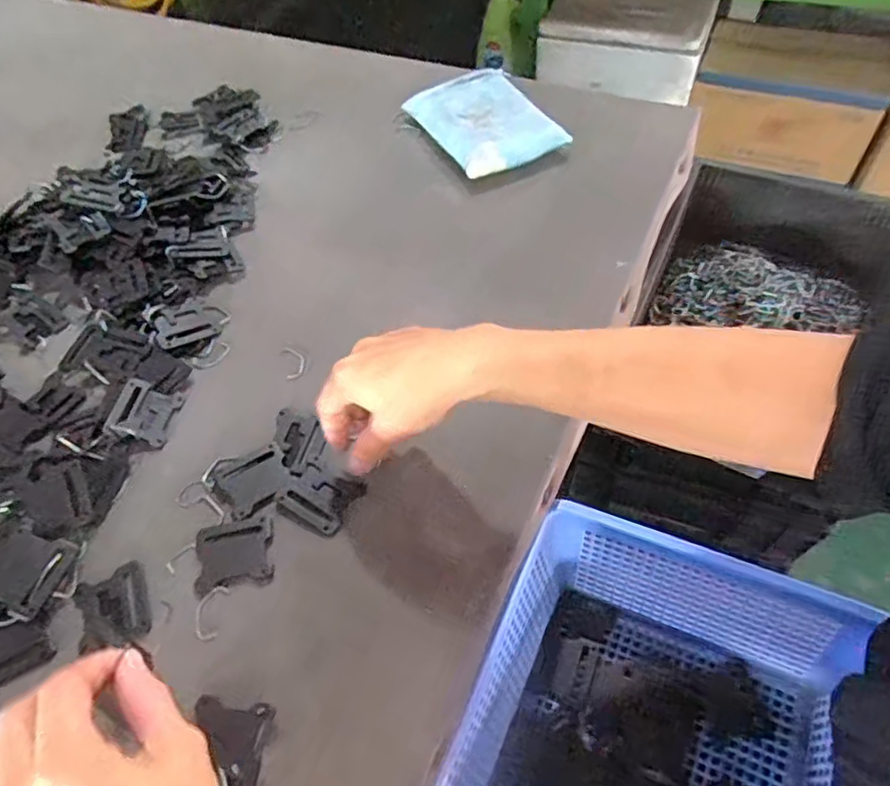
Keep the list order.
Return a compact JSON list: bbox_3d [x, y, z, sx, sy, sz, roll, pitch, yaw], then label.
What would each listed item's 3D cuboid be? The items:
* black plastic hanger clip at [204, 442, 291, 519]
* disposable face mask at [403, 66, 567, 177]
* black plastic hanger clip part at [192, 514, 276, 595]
[{"bbox_3d":[-0.137,0.062,0.432,0.054,0.004,0.046,-23,56,-11],"label":"black plastic hanger clip"},{"bbox_3d":[0.042,-0.290,0.653,0.109,0.018,0.161,-25,57,-12],"label":"disposable face mask"},{"bbox_3d":[-0.139,0.105,0.404,0.050,0.004,0.046,-11,55,-3],"label":"black plastic hanger clip part"}]

